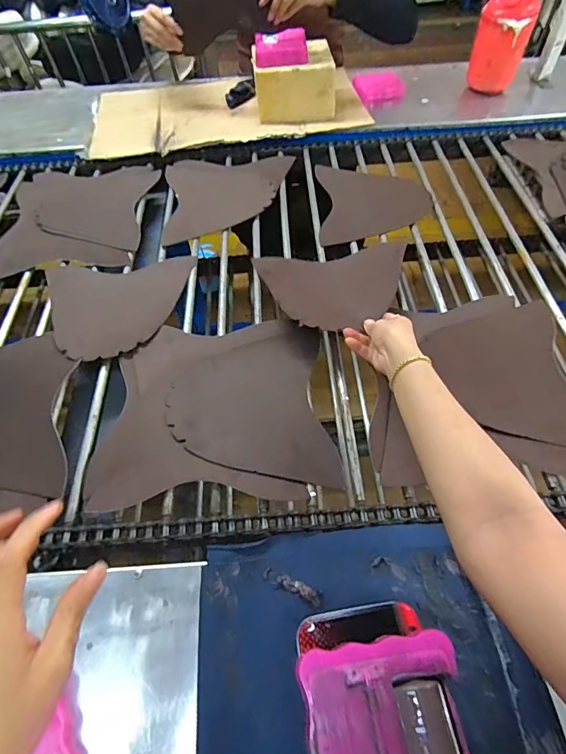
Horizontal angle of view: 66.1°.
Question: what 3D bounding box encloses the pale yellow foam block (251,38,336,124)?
[{"bbox_3d":[0.023,-0.658,0.965,0.167,0.093,0.168,-6,56,-1],"label":"pale yellow foam block"}]

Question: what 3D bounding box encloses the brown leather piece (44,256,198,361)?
[{"bbox_3d":[-0.271,-0.114,0.696,0.237,0.007,0.204,-5,56,0],"label":"brown leather piece"}]

